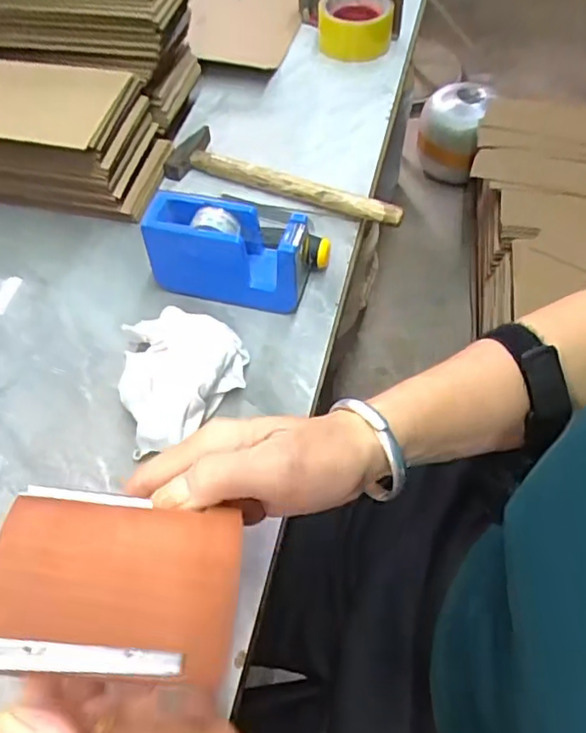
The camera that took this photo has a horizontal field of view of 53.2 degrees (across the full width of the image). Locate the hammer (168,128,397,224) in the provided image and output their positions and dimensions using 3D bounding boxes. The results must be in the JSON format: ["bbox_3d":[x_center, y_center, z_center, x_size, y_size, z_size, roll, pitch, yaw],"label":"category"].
[{"bbox_3d":[-0.003,-0.191,0.584,0.239,0.025,0.084,20,58,13],"label":"hammer"}]

